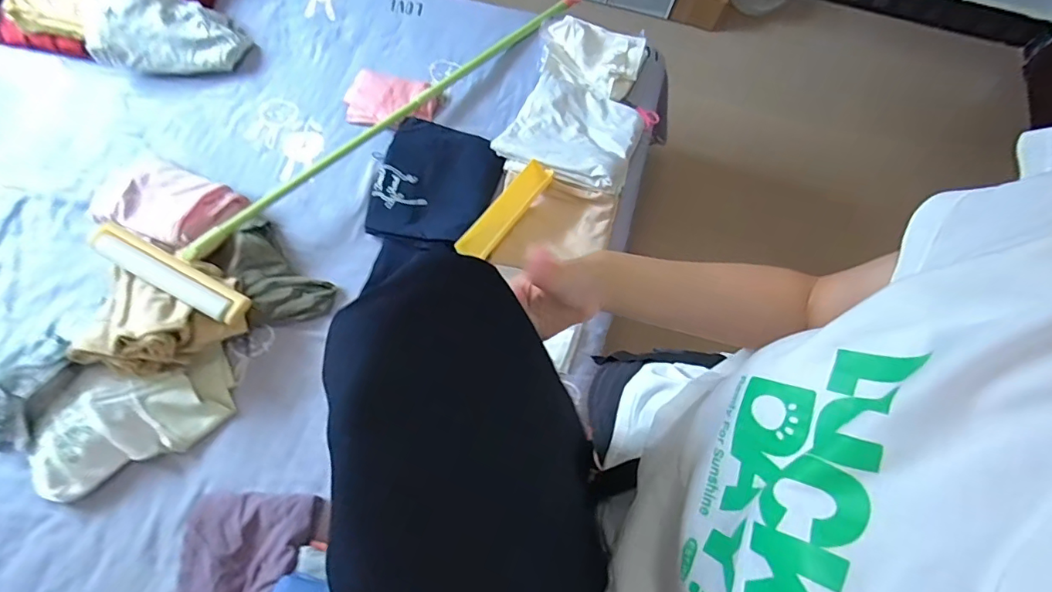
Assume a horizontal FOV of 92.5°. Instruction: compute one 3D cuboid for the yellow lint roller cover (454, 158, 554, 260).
[{"bbox_3d":[-0.043,-0.176,1.038,0.059,0.037,0.254,36,73,10],"label":"yellow lint roller cover"}]

